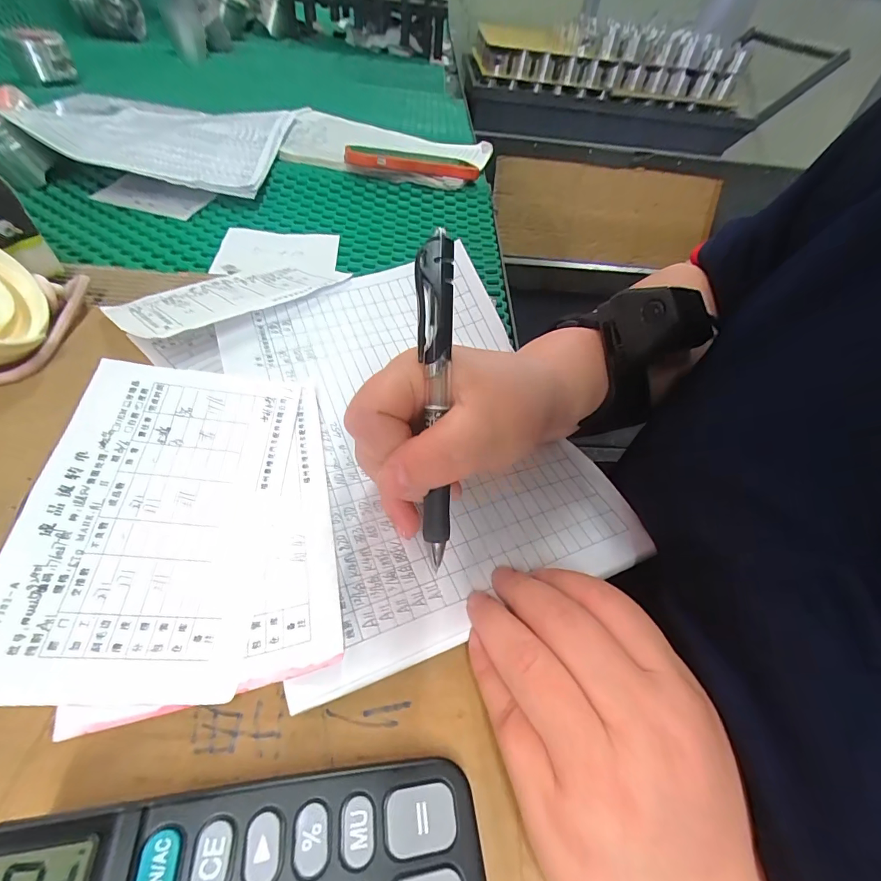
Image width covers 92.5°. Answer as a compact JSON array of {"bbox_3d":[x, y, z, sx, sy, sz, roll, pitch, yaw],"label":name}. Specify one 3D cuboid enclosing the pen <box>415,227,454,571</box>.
[{"bbox_3d":[-0.002,-0.015,0.176,0.014,0.132,0.011,-1,6,-7],"label":"pen"}]

